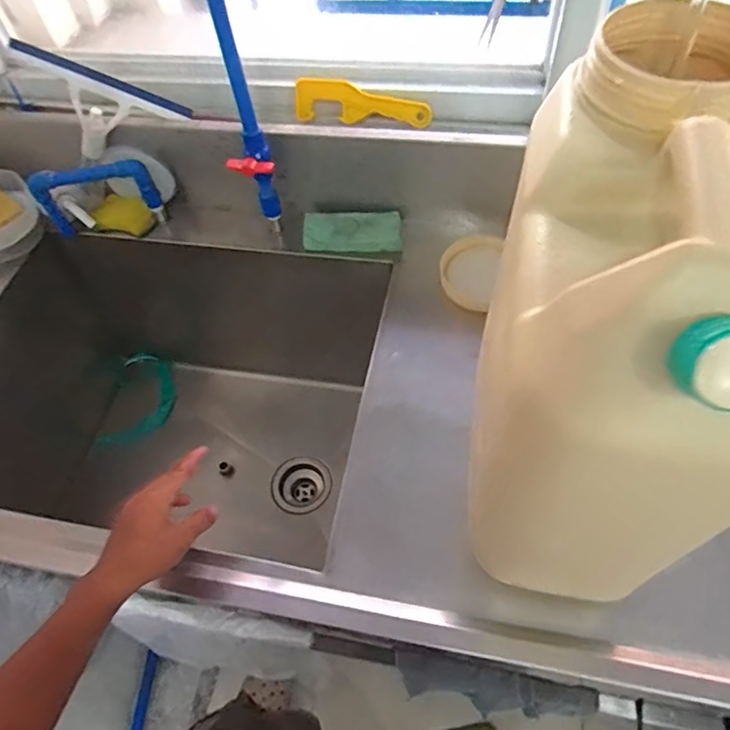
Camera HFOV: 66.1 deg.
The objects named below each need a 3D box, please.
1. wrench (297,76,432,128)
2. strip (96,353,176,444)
[{"bbox_3d":[-0.003,-0.381,0.822,0.198,0.014,0.063,9,86,3],"label":"wrench"},{"bbox_3d":[-0.460,0.079,1.165,0.124,0.053,0.212,5,57,8],"label":"strip"}]

